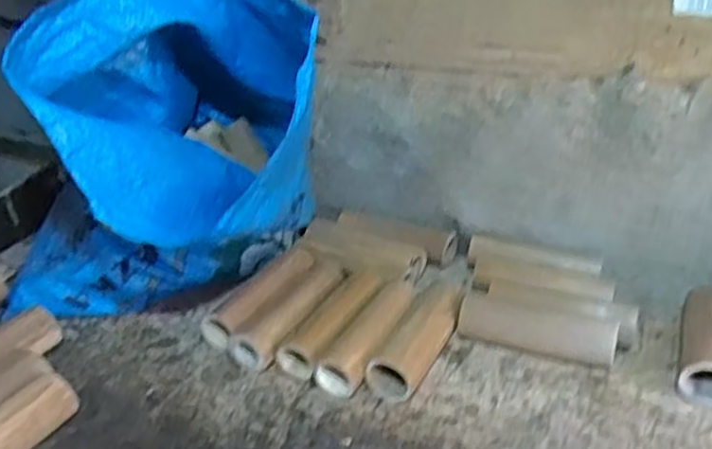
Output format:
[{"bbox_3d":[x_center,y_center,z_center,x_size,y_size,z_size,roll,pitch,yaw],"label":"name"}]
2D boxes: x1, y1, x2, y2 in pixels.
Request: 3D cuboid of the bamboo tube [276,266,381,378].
[{"bbox_3d":[-0.022,0.124,0.913,0.058,0.050,0.187,12,31,29],"label":"bamboo tube"}]

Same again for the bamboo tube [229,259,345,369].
[{"bbox_3d":[-0.077,0.115,0.920,0.062,0.054,0.189,13,32,30],"label":"bamboo tube"}]

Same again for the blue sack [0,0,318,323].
[{"bbox_3d":[-0.227,-0.098,0.881,0.367,0.428,0.359,-21,32,-30],"label":"blue sack"}]

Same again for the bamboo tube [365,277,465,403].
[{"bbox_3d":[0.082,0.134,0.872,0.061,0.055,0.189,10,30,25],"label":"bamboo tube"}]

